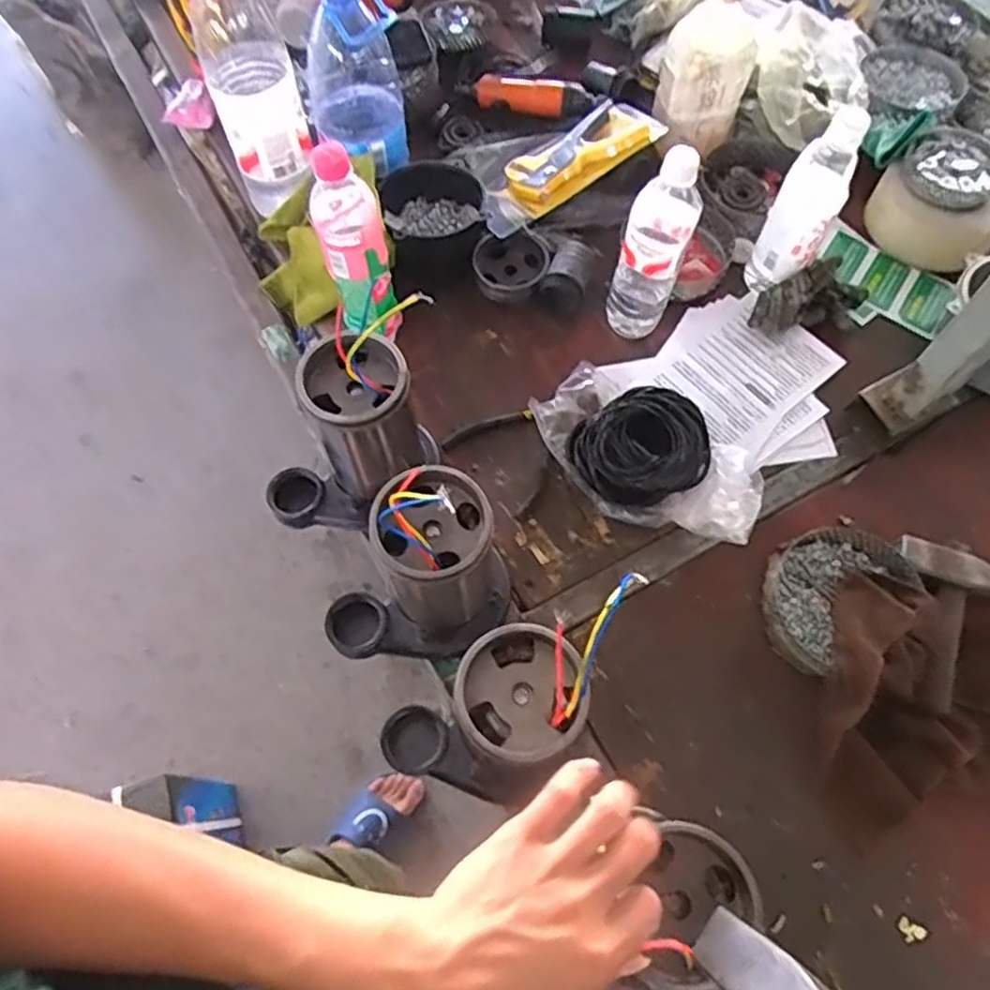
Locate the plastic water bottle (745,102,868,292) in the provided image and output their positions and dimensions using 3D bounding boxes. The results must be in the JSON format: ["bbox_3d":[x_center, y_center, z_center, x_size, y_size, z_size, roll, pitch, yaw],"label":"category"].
[{"bbox_3d":[0.324,-0.294,0.753,0.057,0.206,0.055,4,66,2],"label":"plastic water bottle"}]

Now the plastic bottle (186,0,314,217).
[{"bbox_3d":[-0.254,-0.427,0.755,0.086,0.284,0.074,-19,68,-8],"label":"plastic bottle"}]

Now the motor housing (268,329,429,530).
[{"bbox_3d":[-0.146,-0.050,0.637,0.152,0.192,0.085,-29,69,-12],"label":"motor housing"}]

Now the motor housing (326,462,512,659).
[{"bbox_3d":[-0.072,0.075,0.599,0.155,0.192,0.088,-32,70,-13],"label":"motor housing"}]

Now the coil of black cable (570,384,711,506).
[{"bbox_3d":[0.147,-0.048,0.721,0.124,0.068,0.110,-15,67,-7],"label":"coil of black cable"}]

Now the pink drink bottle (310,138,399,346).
[{"bbox_3d":[-0.137,-0.232,0.707,0.062,0.229,0.061,-14,67,-6],"label":"pink drink bottle"}]

